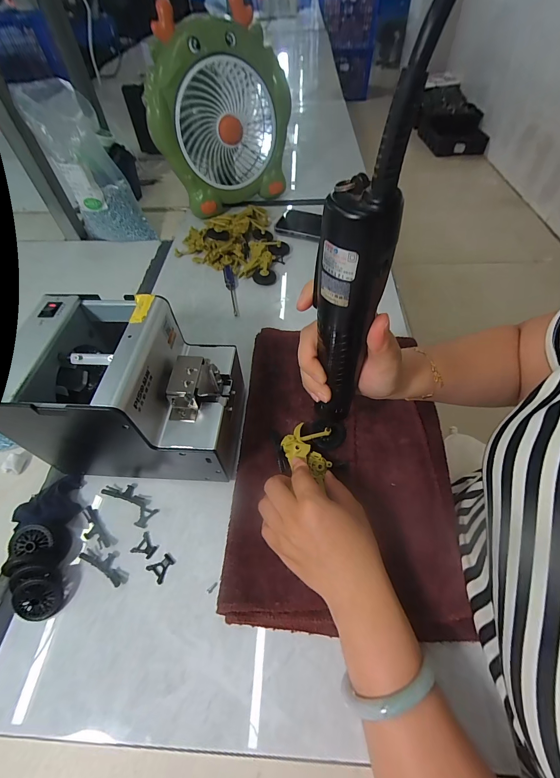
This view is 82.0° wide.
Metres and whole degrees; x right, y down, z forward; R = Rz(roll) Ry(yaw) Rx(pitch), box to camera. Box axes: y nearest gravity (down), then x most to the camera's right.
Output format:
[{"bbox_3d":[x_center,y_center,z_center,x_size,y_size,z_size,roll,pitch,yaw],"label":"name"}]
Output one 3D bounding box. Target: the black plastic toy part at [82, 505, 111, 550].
[{"bbox_3d":[-0.187,0.140,0.320,0.016,0.004,0.049,-34,59,-20],"label":"black plastic toy part"}]

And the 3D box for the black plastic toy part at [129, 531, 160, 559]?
[{"bbox_3d":[-0.129,0.152,0.310,0.022,0.004,0.020,26,59,20],"label":"black plastic toy part"}]

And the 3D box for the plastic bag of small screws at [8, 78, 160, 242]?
[{"bbox_3d":[-0.337,-0.394,0.582,0.122,0.225,0.112,-22,56,-12],"label":"plastic bag of small screws"}]

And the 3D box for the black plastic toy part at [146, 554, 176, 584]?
[{"bbox_3d":[-0.110,0.165,0.299,0.020,0.004,0.021,36,63,25],"label":"black plastic toy part"}]

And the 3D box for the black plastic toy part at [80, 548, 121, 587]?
[{"bbox_3d":[-0.163,0.162,0.303,0.048,0.005,0.020,25,59,20],"label":"black plastic toy part"}]

